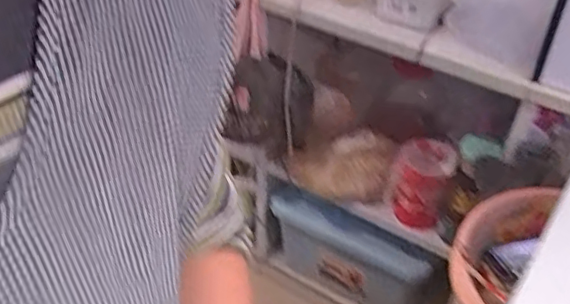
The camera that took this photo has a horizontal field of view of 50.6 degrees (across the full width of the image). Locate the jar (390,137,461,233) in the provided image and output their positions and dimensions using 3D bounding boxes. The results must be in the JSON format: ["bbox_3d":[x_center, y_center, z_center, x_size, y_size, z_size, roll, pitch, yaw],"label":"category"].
[{"bbox_3d":[0.282,0.082,1.276,0.123,0.179,0.128,1,40,-1],"label":"jar"}]

